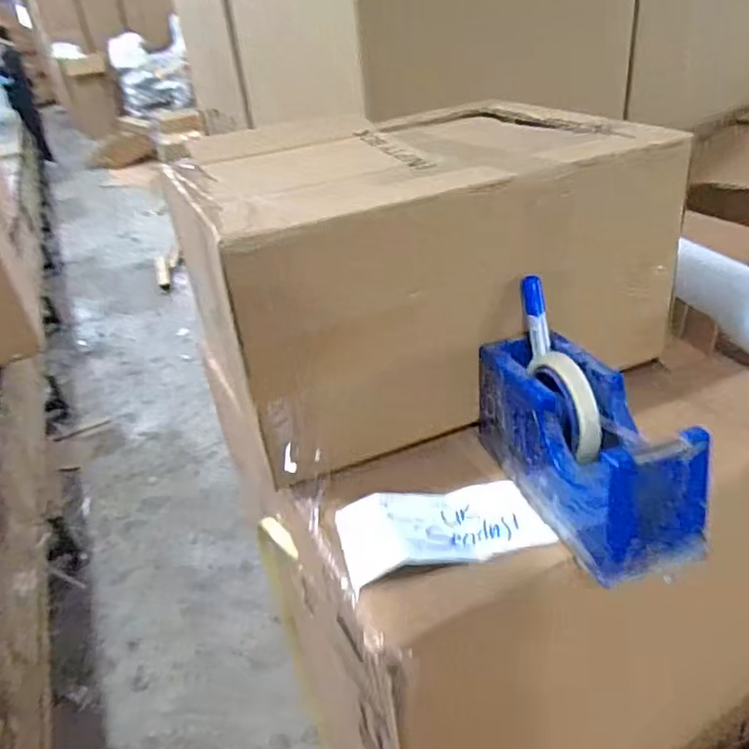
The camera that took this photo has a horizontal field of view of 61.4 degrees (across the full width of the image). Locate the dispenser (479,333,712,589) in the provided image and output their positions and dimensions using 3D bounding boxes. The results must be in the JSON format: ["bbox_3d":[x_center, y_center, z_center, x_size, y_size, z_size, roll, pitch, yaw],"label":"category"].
[{"bbox_3d":[0.152,0.043,0.484,0.075,0.103,0.213,-14,34,-9],"label":"dispenser"}]

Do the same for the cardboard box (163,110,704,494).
[{"bbox_3d":[0.039,-0.122,0.632,0.423,0.215,0.287,-20,35,-19],"label":"cardboard box"}]

